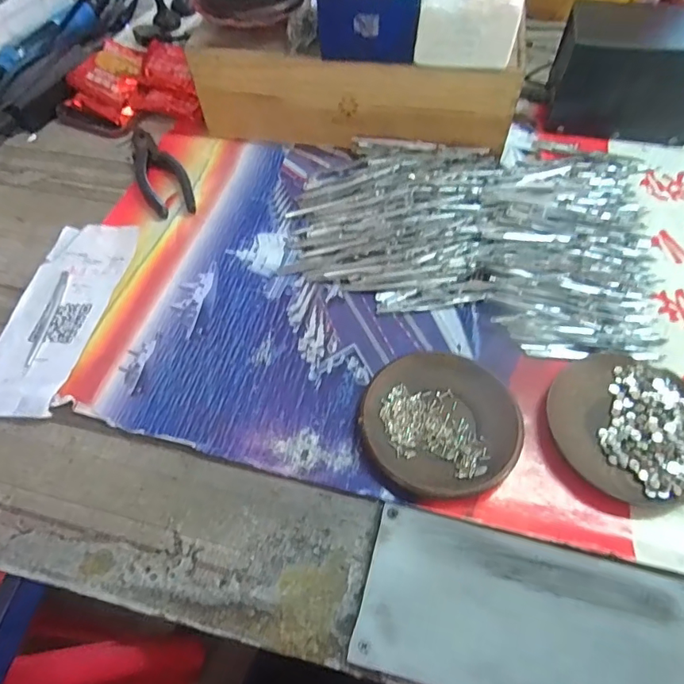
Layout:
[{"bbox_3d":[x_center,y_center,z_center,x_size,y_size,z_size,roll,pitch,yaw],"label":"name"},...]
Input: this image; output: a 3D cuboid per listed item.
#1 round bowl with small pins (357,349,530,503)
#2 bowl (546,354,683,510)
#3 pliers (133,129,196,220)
[{"bbox_3d":[0.073,0.059,0.359,0.111,0.015,0.111,-1,56,2],"label":"round bowl with small pins"},{"bbox_3d":[0.209,0.061,0.352,0.111,0.016,0.104,-1,56,2],"label":"bowl"},{"bbox_3d":[-0.199,-0.187,0.529,0.049,0.010,0.154,-22,58,-12],"label":"pliers"}]

